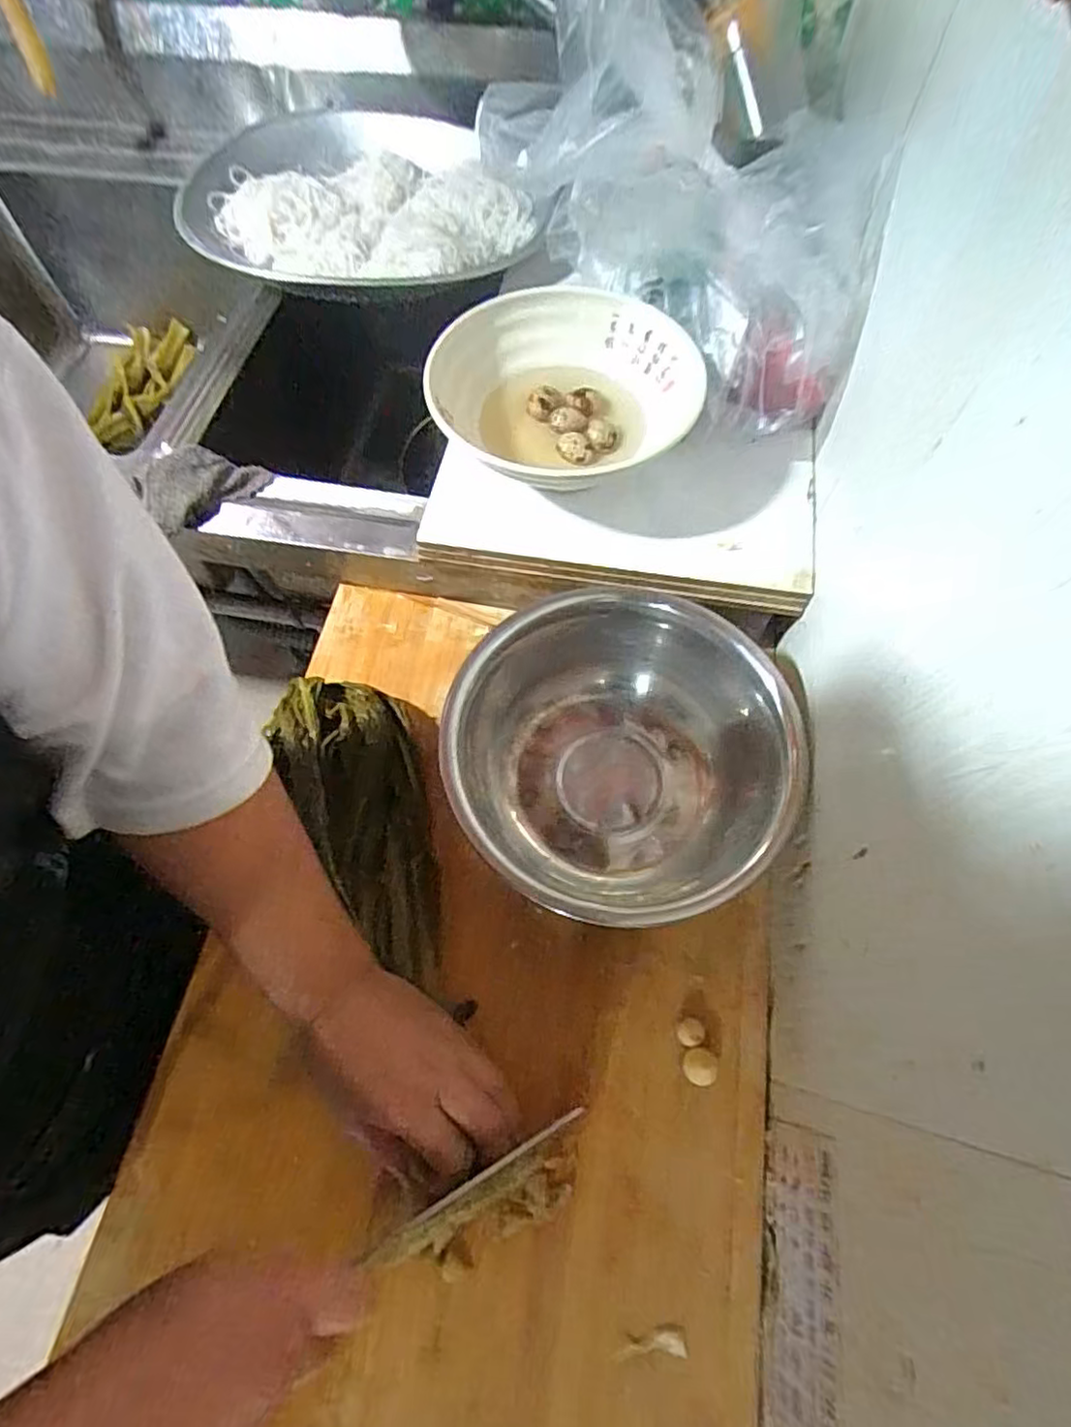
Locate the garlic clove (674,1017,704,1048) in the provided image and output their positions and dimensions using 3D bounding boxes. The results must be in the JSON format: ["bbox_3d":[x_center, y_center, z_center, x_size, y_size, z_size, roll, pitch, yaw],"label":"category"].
[{"bbox_3d":[0.101,0.209,0.427,0.017,0.015,0.017,0,64,1],"label":"garlic clove"}]

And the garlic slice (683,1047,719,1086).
[{"bbox_3d":[0.105,0.226,0.415,0.020,0.017,0.021,4,64,3],"label":"garlic slice"}]

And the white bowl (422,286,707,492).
[{"bbox_3d":[0.025,-0.243,0.507,0.199,0.056,0.187,38,71,17],"label":"white bowl"}]

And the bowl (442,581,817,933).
[{"bbox_3d":[0.058,0.030,0.459,0.214,0.088,0.230,0,64,1],"label":"bowl"}]

